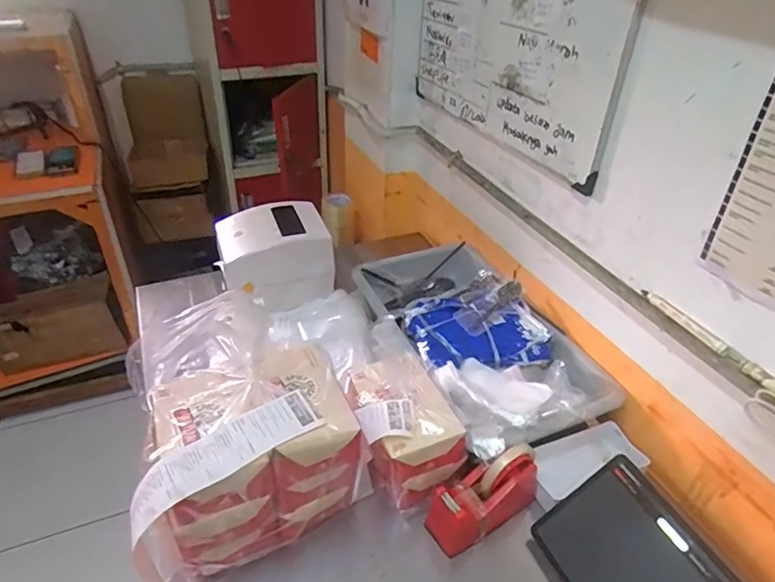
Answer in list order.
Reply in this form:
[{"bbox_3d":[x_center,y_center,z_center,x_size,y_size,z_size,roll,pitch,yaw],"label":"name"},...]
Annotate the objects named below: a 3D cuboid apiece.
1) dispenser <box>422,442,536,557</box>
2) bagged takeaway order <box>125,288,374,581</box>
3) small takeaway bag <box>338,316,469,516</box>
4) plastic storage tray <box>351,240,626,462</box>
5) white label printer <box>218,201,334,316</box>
[{"bbox_3d":[0.128,0.281,0.730,0.168,0.105,0.066,-21,42,-28],"label":"dispenser"},{"bbox_3d":[-0.186,0.219,0.698,0.267,0.213,0.182,-18,41,-25],"label":"bagged takeaway order"},{"bbox_3d":[0.017,0.202,0.784,0.132,0.138,0.183,-16,40,-23],"label":"small takeaway bag"},{"bbox_3d":[0.147,0.068,0.961,0.272,0.093,0.503,-13,39,-20],"label":"plastic storage tray"},{"bbox_3d":[-0.231,-0.061,1.101,0.219,0.174,0.149,-9,38,-15],"label":"white label printer"}]

